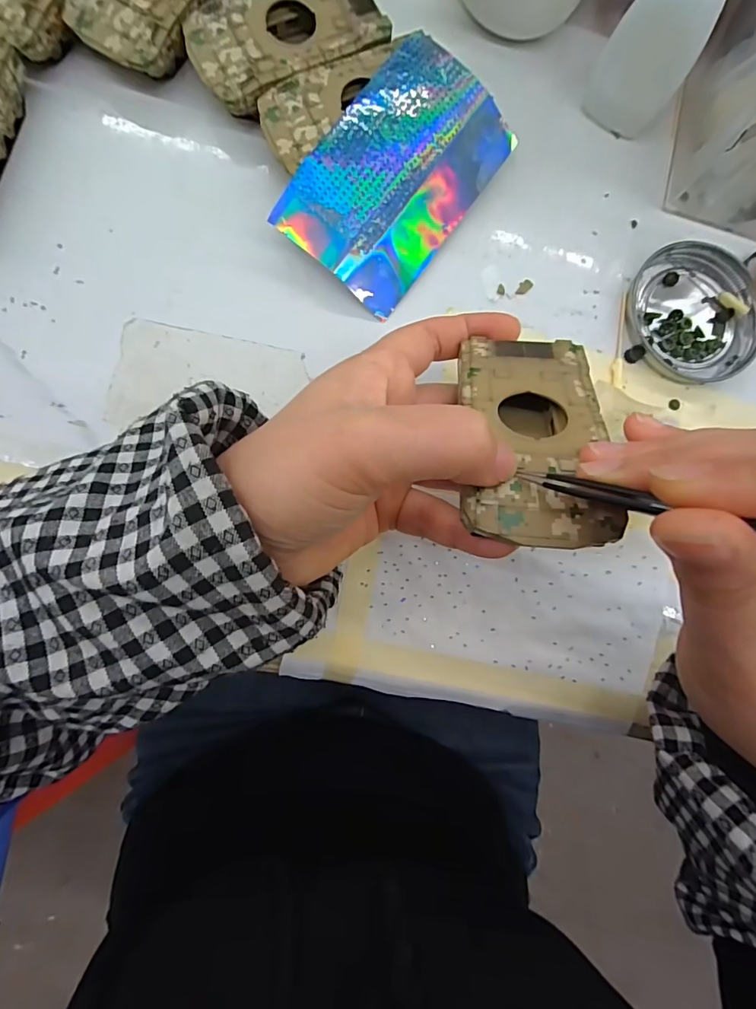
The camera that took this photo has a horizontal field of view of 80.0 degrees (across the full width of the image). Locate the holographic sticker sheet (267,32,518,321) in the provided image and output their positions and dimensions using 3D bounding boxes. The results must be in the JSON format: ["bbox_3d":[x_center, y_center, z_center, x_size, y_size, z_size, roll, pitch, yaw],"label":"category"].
[{"bbox_3d":[0.010,-0.168,0.234,0.074,0.022,0.124,36,82,-2],"label":"holographic sticker sheet"}]

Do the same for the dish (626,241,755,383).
[{"bbox_3d":[0.180,-0.110,0.256,0.077,0.011,0.078,1,85,-6],"label":"dish"}]

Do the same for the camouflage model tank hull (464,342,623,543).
[{"bbox_3d":[0.054,-0.027,0.160,0.047,0.015,0.094,13,55,-6],"label":"camouflage model tank hull"}]

